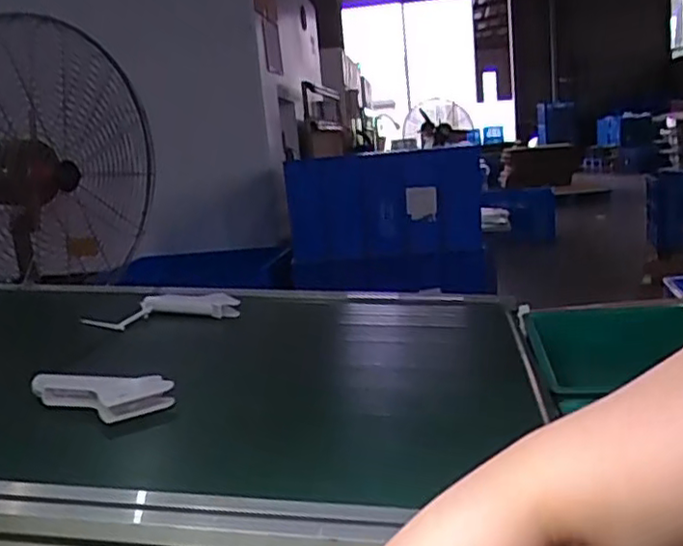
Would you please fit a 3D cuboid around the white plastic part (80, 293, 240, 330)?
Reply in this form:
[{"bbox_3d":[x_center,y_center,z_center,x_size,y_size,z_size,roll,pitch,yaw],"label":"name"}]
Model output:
[{"bbox_3d":[-0.267,0.057,0.973,0.224,0.037,0.074,-9,11,-21],"label":"white plastic part"}]

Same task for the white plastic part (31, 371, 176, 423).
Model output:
[{"bbox_3d":[-0.244,0.121,0.662,0.139,0.037,0.063,-2,11,20],"label":"white plastic part"}]

